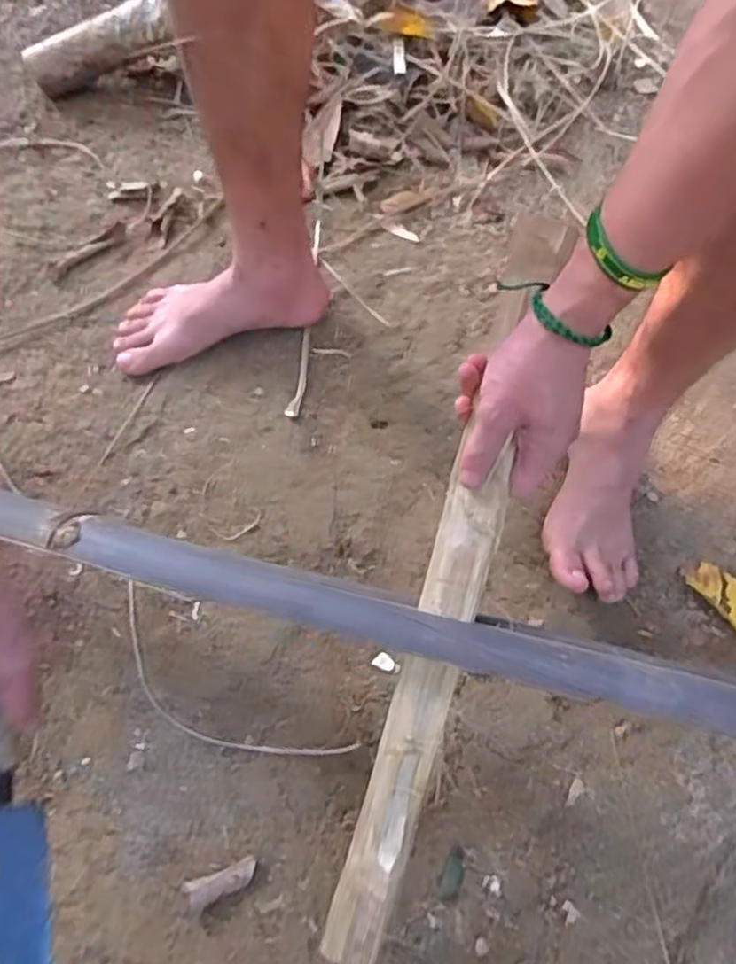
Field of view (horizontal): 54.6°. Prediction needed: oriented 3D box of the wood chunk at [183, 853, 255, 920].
[{"bbox_3d":[-0.118,0.326,0.574,0.059,0.009,0.026,-18,65,-11],"label":"wood chunk"}]

